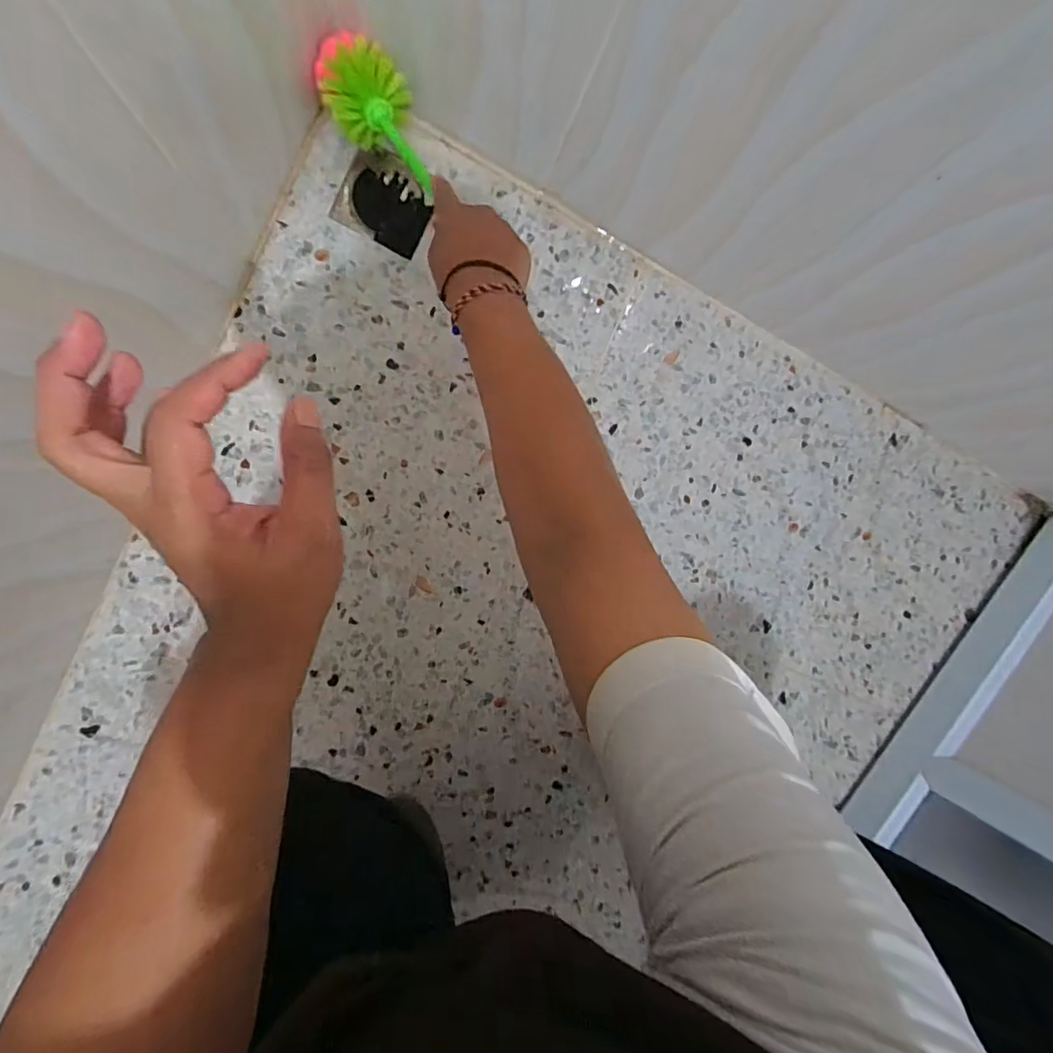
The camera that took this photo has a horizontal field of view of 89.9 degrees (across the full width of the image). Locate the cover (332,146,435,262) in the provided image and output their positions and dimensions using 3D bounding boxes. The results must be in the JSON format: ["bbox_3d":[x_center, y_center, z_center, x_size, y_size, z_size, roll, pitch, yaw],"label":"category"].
[{"bbox_3d":[-0.157,-0.371,0.600,0.099,0.005,0.096,24,90,-13],"label":"cover"}]

